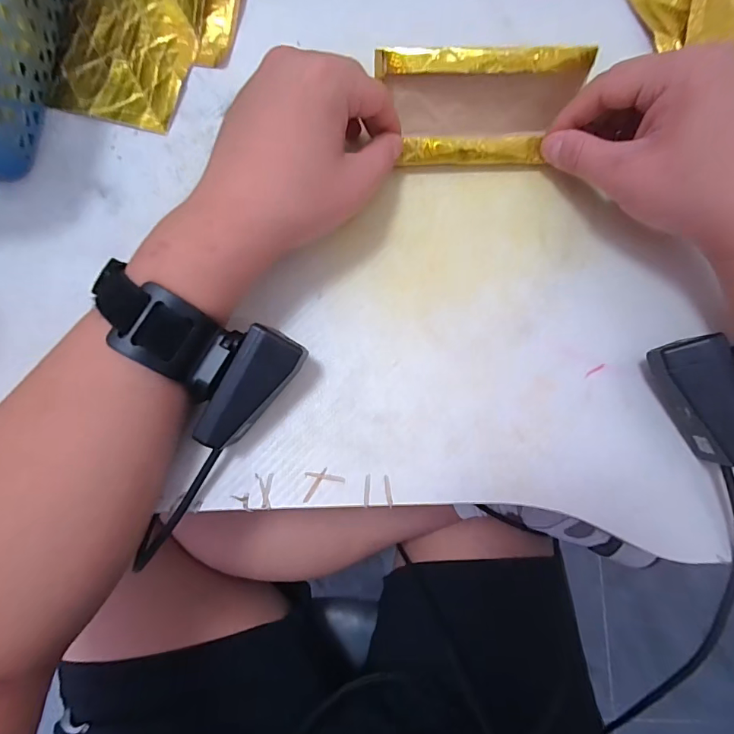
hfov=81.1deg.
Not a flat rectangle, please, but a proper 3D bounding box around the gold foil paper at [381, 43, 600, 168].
[{"bbox_3d":[0.069,-0.162,0.270,0.118,0.049,0.055,-1,81,1],"label":"gold foil paper"}]

